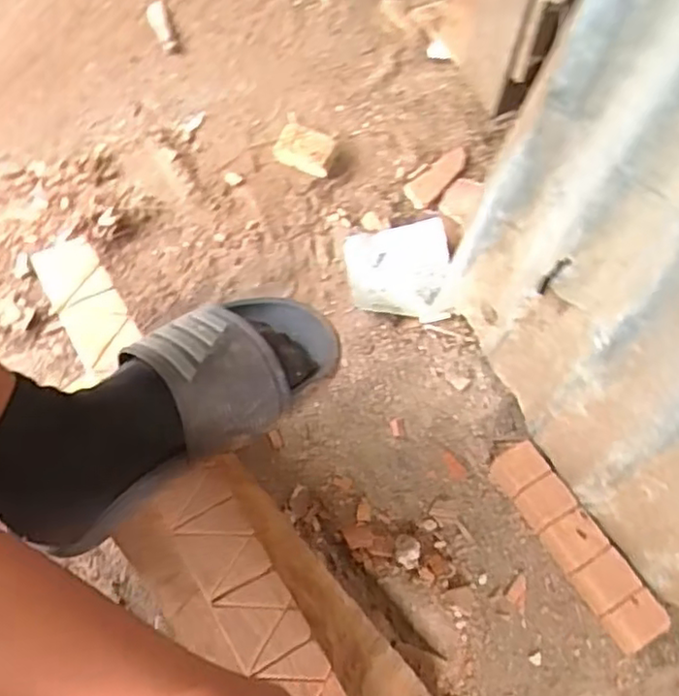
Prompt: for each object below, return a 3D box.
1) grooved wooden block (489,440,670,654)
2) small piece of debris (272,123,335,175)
[{"bbox_3d":[0.201,0.169,0.589,0.049,0.035,0.196,-28,65,-18],"label":"grooved wooden block"},{"bbox_3d":[-0.043,-0.241,0.810,0.066,0.027,0.048,20,60,8],"label":"small piece of debris"}]

